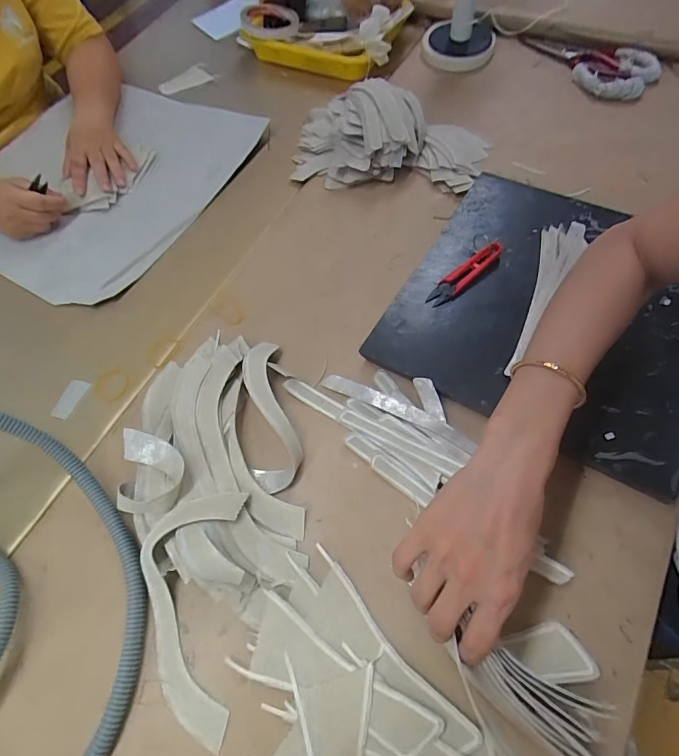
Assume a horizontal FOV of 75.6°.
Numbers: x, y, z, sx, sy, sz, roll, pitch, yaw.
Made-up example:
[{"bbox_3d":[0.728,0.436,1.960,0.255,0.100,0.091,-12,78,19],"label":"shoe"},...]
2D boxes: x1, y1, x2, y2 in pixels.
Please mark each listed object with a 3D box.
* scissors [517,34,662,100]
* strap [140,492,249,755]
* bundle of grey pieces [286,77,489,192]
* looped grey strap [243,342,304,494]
[{"bbox_3d":[0.373,-0.490,0.669,0.114,0.019,0.211,-41,67,-14],"label":"scissors"},{"bbox_3d":[-0.132,0.197,0.375,0.081,0.042,0.197,-2,64,6],"label":"strap"},{"bbox_3d":[0.070,-0.356,0.621,0.270,0.081,0.185,9,66,11],"label":"bundle of grey pieces"},{"bbox_3d":[-0.074,0.030,0.454,0.049,0.029,0.166,-14,63,-1],"label":"looped grey strap"}]

